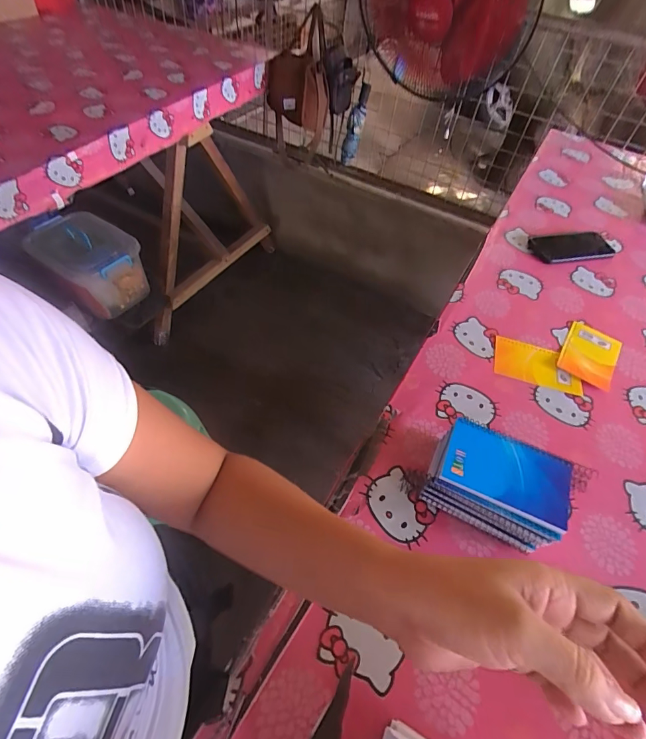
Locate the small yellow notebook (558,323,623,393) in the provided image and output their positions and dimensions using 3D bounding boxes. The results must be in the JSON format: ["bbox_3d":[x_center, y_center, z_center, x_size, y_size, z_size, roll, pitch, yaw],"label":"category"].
[{"bbox_3d":[0.429,-0.025,0.639,0.077,0.006,0.125,30,57,16],"label":"small yellow notebook"}]

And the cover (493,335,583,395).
[{"bbox_3d":[0.332,-0.007,0.621,0.126,0.004,0.082,14,54,5],"label":"cover"}]

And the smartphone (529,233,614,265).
[{"bbox_3d":[0.504,-0.247,0.804,0.172,0.017,0.080,-10,56,-12],"label":"smartphone"}]

